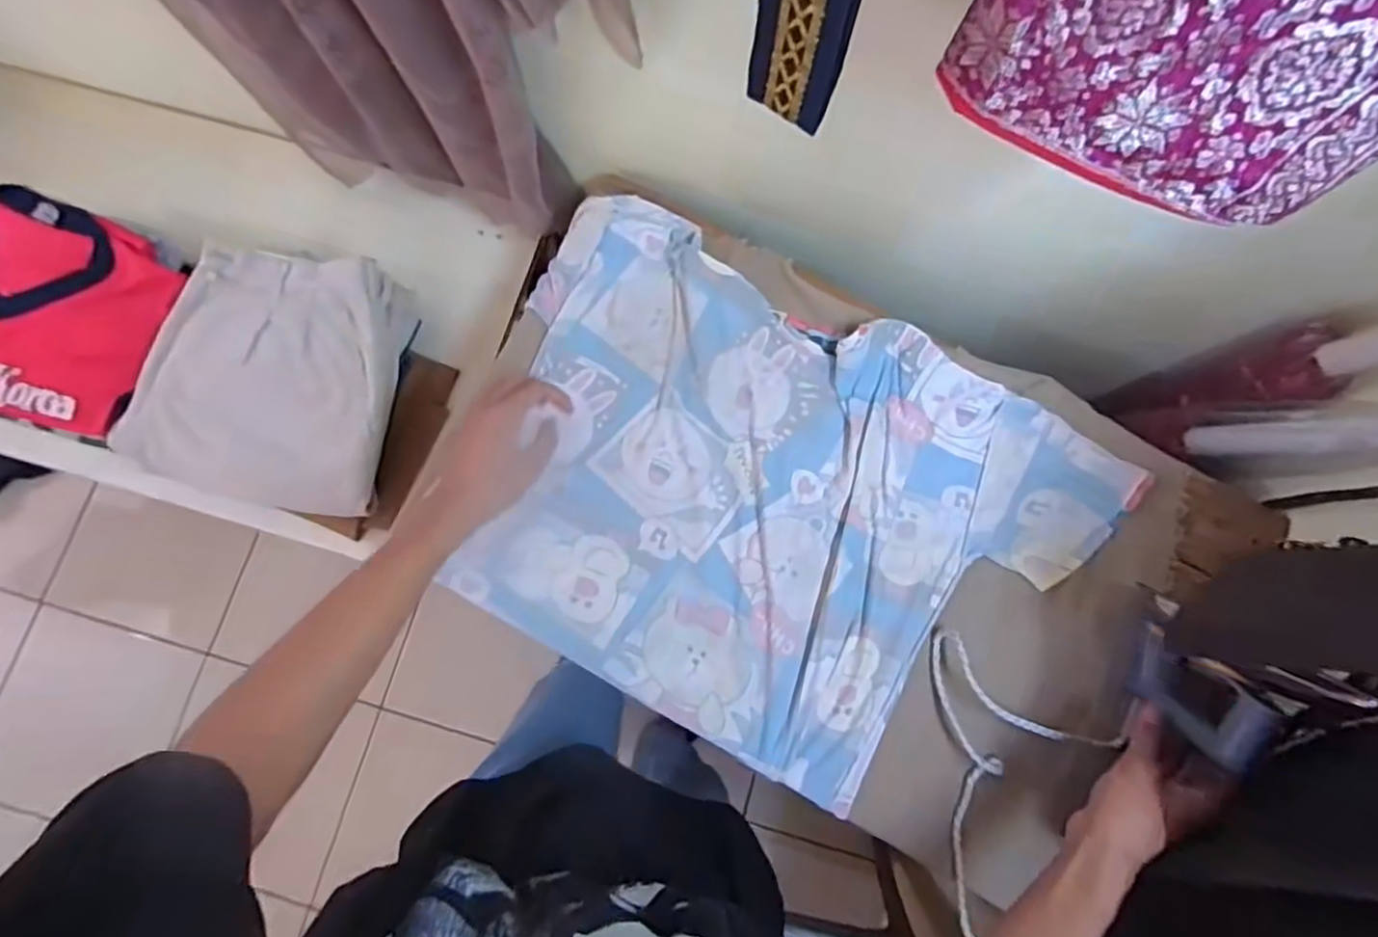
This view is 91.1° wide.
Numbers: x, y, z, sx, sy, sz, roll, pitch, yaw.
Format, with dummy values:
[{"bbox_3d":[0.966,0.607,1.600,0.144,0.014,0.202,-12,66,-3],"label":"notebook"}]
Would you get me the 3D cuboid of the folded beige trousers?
[{"bbox_3d":[-0.491,-0.107,0.771,0.299,0.064,0.279,9,79,2],"label":"folded beige trousers"}]

